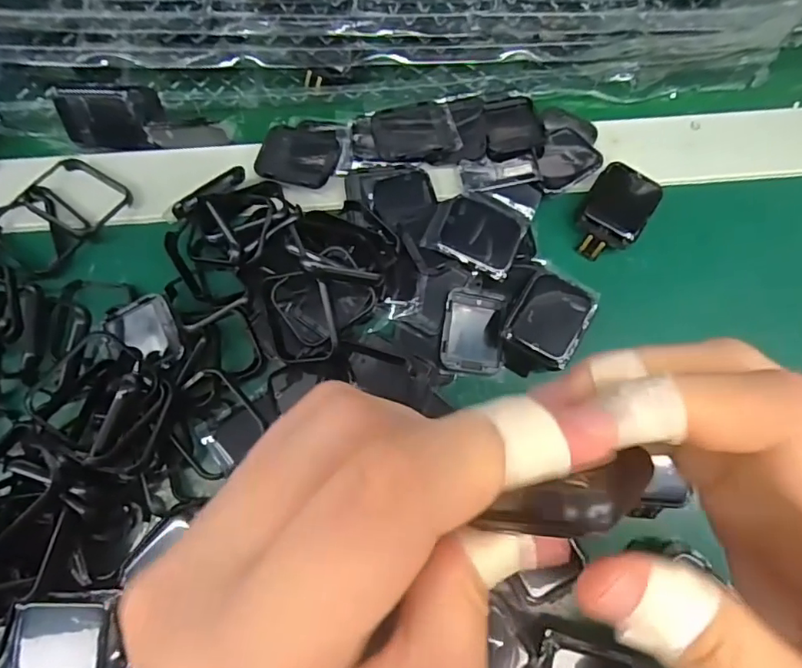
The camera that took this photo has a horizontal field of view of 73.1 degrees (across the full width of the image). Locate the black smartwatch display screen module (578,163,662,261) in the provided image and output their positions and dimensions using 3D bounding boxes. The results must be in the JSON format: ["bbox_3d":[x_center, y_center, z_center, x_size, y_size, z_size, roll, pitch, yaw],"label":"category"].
[{"bbox_3d":[0.109,-0.062,0.279,0.030,0.017,0.047,31,79,5],"label":"black smartwatch display screen module"}]

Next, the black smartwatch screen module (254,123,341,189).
[{"bbox_3d":[-0.053,-0.095,0.282,0.040,0.005,0.037,12,78,1],"label":"black smartwatch screen module"}]

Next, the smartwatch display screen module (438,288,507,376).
[{"bbox_3d":[0.037,-0.001,0.264,0.032,0.008,0.040,3,78,-1],"label":"smartwatch display screen module"}]

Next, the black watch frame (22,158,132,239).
[{"bbox_3d":[-0.164,-0.069,0.274,0.043,0.013,0.034,31,79,5],"label":"black watch frame"}]

